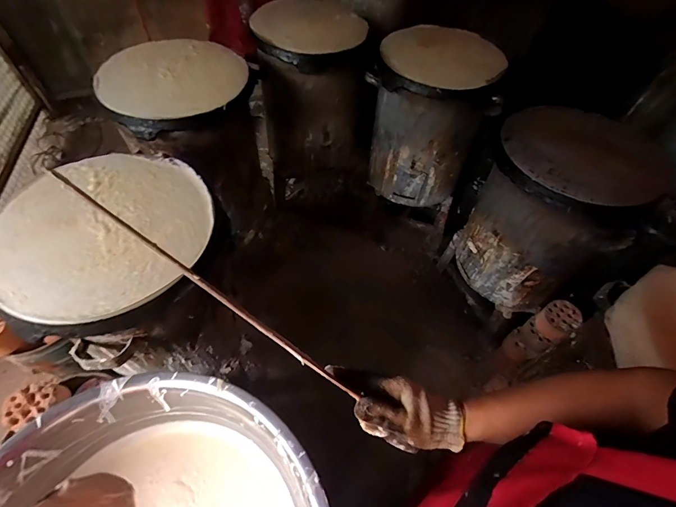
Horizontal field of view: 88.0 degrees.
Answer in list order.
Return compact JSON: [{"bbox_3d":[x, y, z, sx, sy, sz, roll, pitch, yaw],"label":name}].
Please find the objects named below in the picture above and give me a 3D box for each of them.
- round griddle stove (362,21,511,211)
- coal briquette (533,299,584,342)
[{"bbox_3d":[0.346,-0.518,1.332,0.400,0.476,0.432,2,55,-2],"label":"round griddle stove"},{"bbox_3d":[0.668,0.197,1.061,0.097,0.089,0.092,-28,61,-21],"label":"coal briquette"}]

